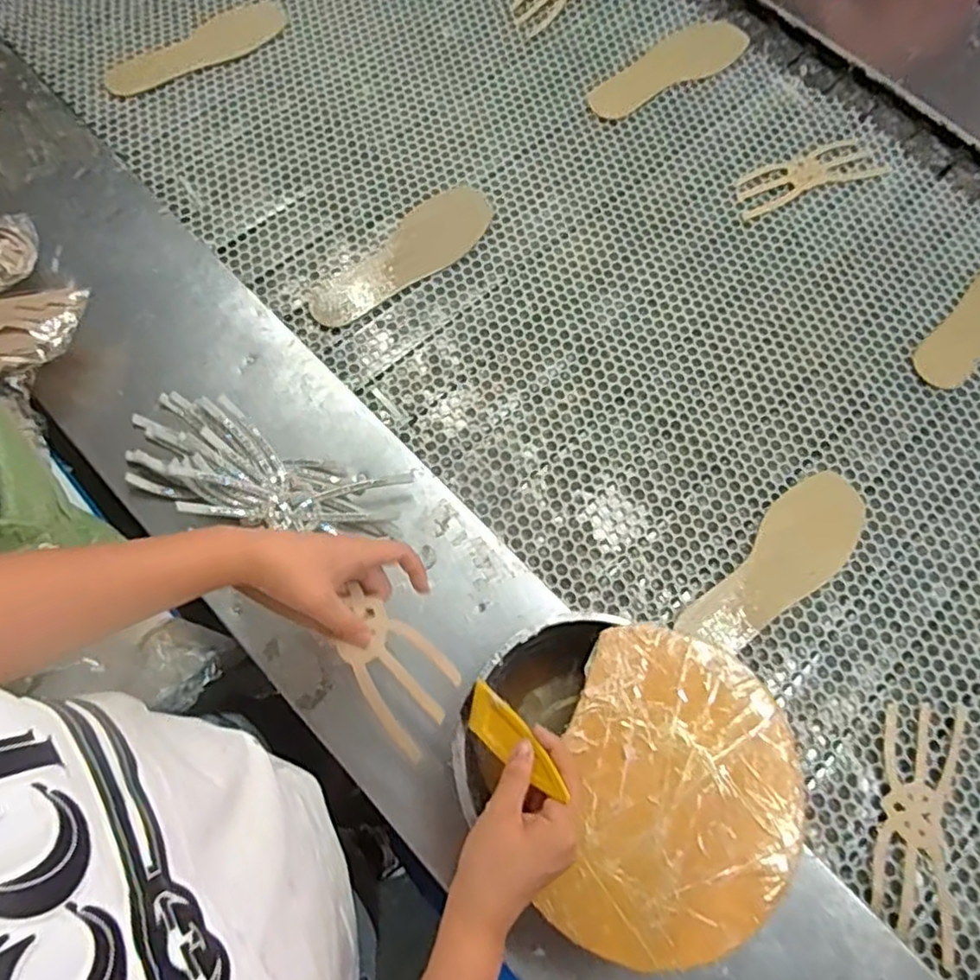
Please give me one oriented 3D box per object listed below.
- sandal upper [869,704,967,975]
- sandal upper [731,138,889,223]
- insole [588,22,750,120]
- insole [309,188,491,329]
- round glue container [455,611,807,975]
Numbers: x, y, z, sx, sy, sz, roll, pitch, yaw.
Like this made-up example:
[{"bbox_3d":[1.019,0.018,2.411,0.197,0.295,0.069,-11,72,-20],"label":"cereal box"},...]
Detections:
[{"bbox_3d":[0.392,0.302,0.612,0.076,0.012,0.208,16,71,5],"label":"sandal upper"},{"bbox_3d":[0.411,-0.409,0.874,0.207,0.005,0.065,-21,72,-7],"label":"sandal upper"},{"bbox_3d":[0.248,-0.589,0.933,0.251,0.009,0.076,-30,73,-10],"label":"insole"},{"bbox_3d":[-0.102,-0.282,0.811,0.088,0.007,0.258,41,74,16],"label":"insole"},{"bbox_3d":[0.116,0.230,0.560,0.236,0.071,0.262,-39,74,-14],"label":"round glue container"}]

